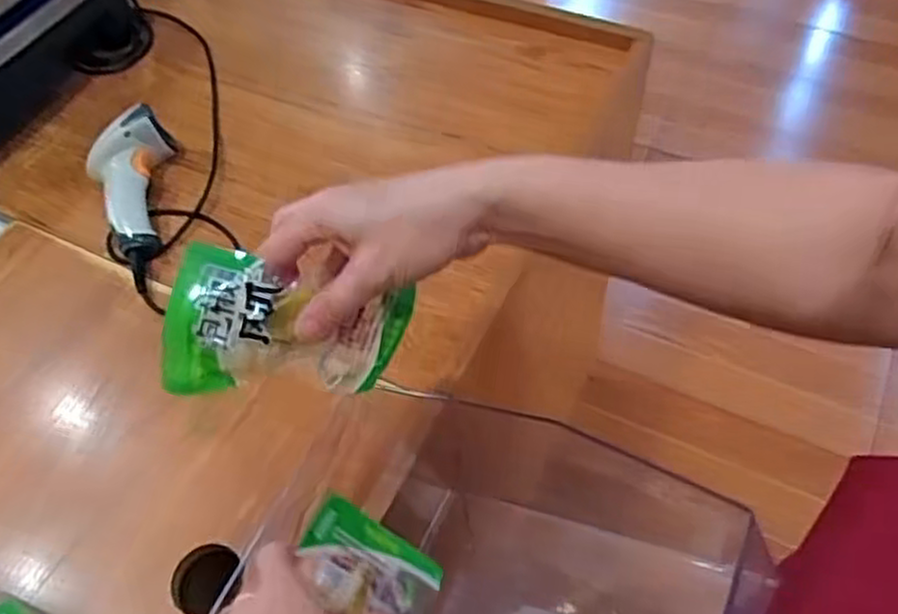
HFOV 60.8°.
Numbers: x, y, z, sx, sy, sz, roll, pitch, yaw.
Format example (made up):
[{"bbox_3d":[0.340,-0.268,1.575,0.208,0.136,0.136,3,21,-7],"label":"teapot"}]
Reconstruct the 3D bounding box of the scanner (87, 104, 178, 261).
[{"bbox_3d":[-0.316,-0.114,0.754,0.074,0.056,0.156,-6,72,0],"label":"scanner"}]

